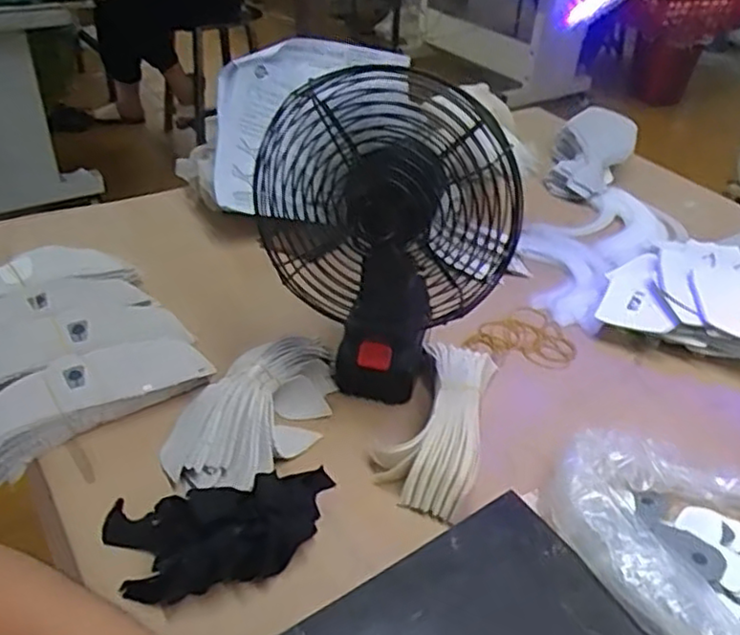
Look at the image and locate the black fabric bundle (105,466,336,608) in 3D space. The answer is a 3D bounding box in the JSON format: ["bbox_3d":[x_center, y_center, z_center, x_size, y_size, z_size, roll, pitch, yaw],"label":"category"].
[{"bbox_3d":[-0.110,0.156,0.517,0.175,0.045,0.099,-6,39,-12],"label":"black fabric bundle"}]

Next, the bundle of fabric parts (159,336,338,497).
[{"bbox_3d":[-0.100,0.076,0.618,0.109,0.052,0.189,26,44,27],"label":"bundle of fabric parts"}]

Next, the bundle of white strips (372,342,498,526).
[{"bbox_3d":[0.059,0.087,0.616,0.086,0.046,0.181,11,39,10],"label":"bundle of white strips"}]

